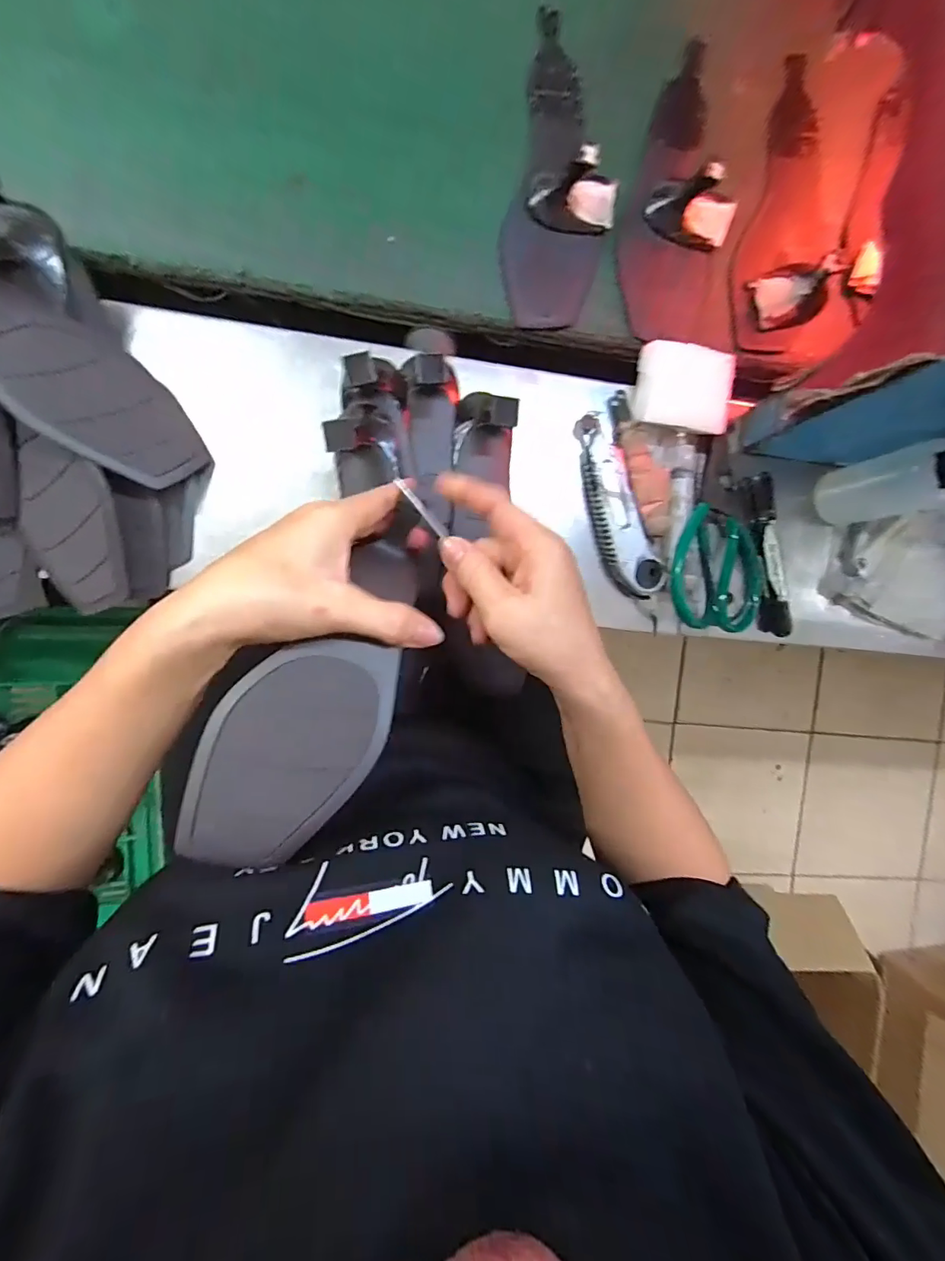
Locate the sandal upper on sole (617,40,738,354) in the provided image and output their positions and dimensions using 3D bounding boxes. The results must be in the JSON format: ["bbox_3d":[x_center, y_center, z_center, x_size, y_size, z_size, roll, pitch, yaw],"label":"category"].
[{"bbox_3d":[0.178,-0.364,0.407,0.100,0.038,0.241,0,93,-7],"label":"sandal upper on sole"}]

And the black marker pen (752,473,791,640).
[{"bbox_3d":[0.254,-0.064,0.431,0.021,0.024,0.137,-8,94,-6],"label":"black marker pen"}]

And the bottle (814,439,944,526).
[{"bbox_3d":[0.344,-0.119,0.402,0.051,0.111,0.050,-13,94,-6],"label":"bottle"}]

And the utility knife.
[{"bbox_3d":[0.120,-0.107,0.411,0.048,0.031,0.161,-14,95,-6],"label":"utility knife"}]

